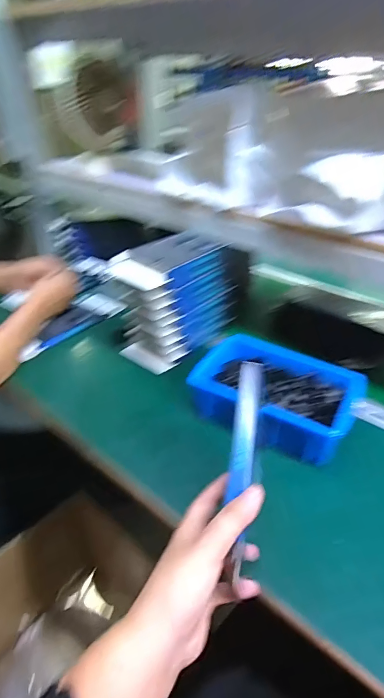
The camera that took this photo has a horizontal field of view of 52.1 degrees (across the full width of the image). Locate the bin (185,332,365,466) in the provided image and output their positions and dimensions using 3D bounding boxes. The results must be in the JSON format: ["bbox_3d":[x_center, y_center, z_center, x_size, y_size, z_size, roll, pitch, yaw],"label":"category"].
[{"bbox_3d":[0.117,0.067,0.548,0.204,0.071,0.144,21,37,26],"label":"bin"}]

